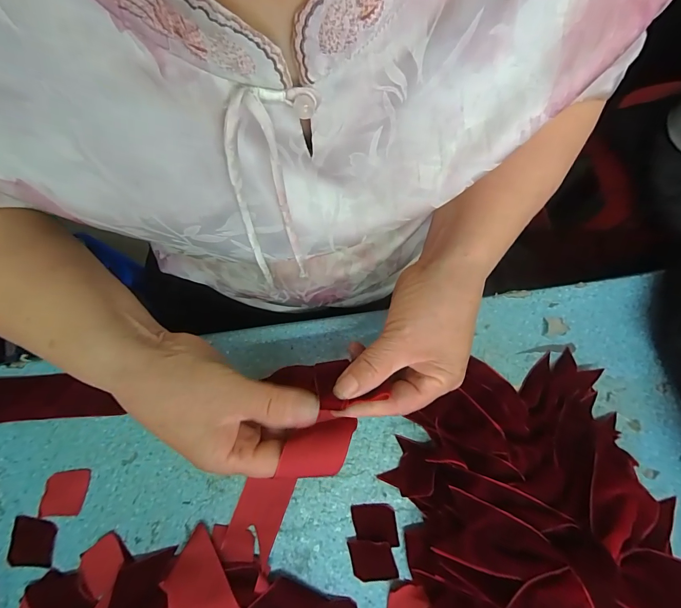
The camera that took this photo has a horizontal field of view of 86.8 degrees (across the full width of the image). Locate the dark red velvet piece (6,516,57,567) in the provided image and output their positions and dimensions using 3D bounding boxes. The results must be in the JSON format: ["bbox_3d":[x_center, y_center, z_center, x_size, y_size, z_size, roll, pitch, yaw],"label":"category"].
[{"bbox_3d":[-0.246,0.189,0.285,0.034,0.004,0.033,8,76,1],"label":"dark red velvet piece"}]

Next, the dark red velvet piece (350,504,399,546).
[{"bbox_3d":[0.028,0.181,0.294,0.035,0.004,0.032,-4,76,-2],"label":"dark red velvet piece"}]

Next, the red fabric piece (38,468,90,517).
[{"bbox_3d":[-0.225,0.153,0.293,0.033,0.004,0.033,0,76,-1],"label":"red fabric piece"}]

